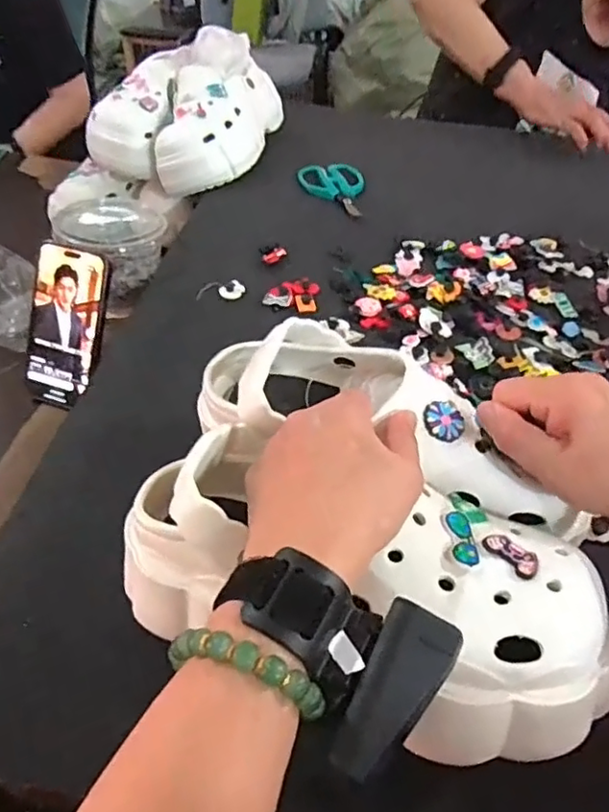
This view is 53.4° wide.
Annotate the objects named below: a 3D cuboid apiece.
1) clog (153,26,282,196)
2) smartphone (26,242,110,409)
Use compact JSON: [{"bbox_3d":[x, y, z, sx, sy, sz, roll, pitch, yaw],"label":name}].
[{"bbox_3d":[-0.113,-0.393,0.796,0.121,0.131,0.218,13,45,9],"label":"clog"},{"bbox_3d":[-0.243,-0.078,0.613,0.079,0.163,0.012,19,15,15],"label":"smartphone"}]

